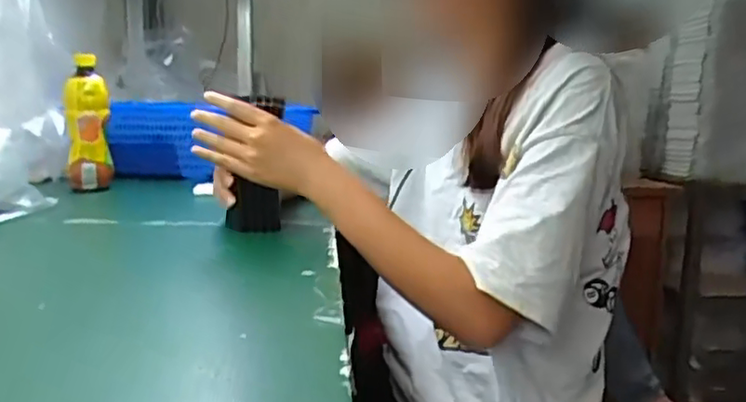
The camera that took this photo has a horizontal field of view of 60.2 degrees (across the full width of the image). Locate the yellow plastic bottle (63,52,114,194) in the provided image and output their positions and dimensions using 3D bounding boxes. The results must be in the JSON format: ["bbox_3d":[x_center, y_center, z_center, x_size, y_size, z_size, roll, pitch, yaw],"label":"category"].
[{"bbox_3d":[-0.432,-0.118,0.983,0.068,0.202,0.052,2,6,-25],"label":"yellow plastic bottle"}]

